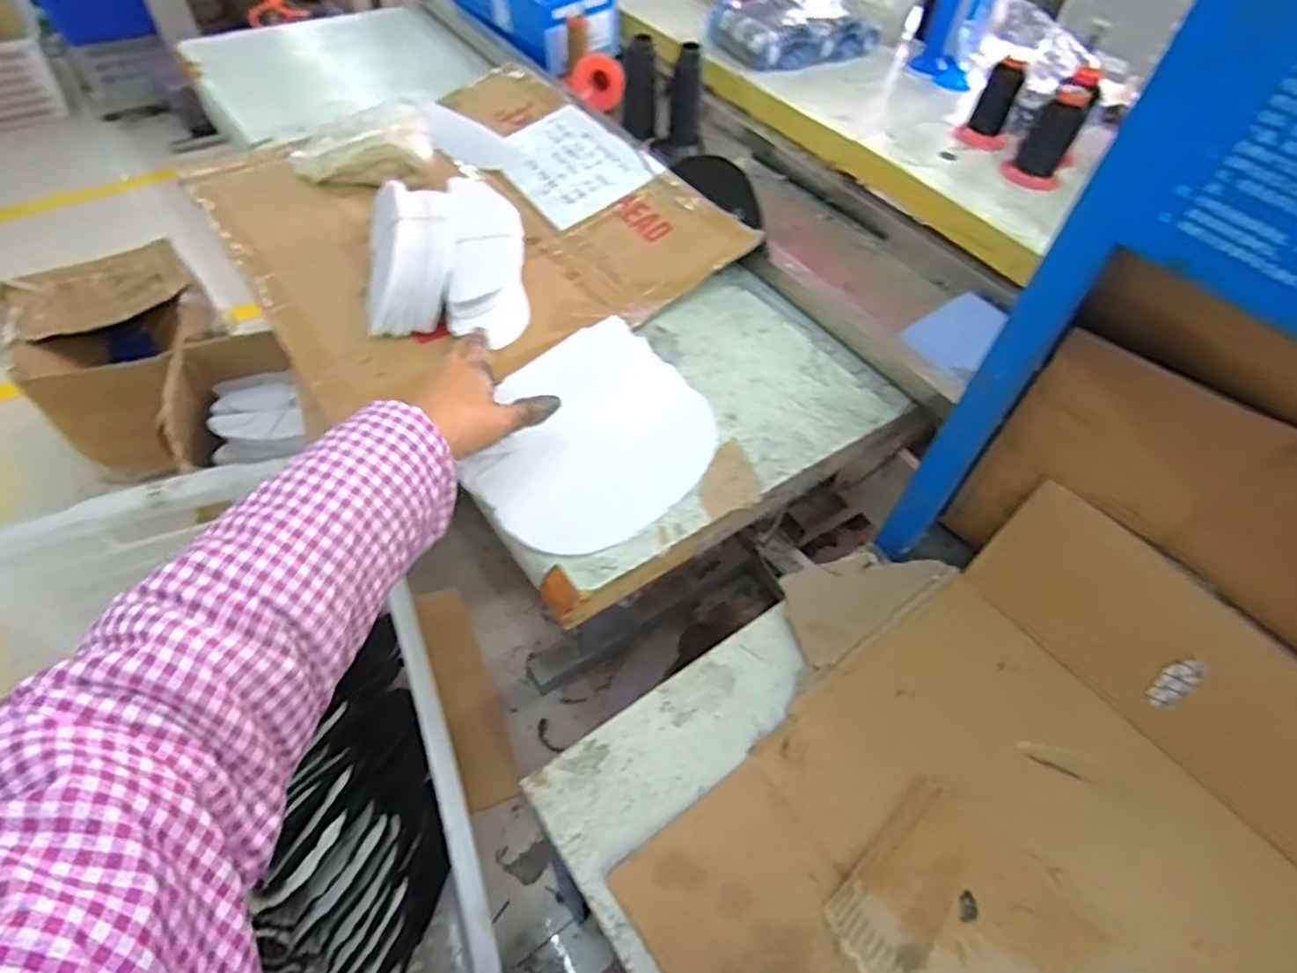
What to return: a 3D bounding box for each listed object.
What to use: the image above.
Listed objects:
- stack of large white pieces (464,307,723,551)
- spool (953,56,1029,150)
[{"bbox_3d":[-0.050,-0.046,0.601,0.191,0.024,0.231,36,59,21],"label":"stack of large white pieces"},{"bbox_3d":[0.424,-0.468,0.829,0.057,0.088,0.051,27,56,15],"label":"spool"}]

